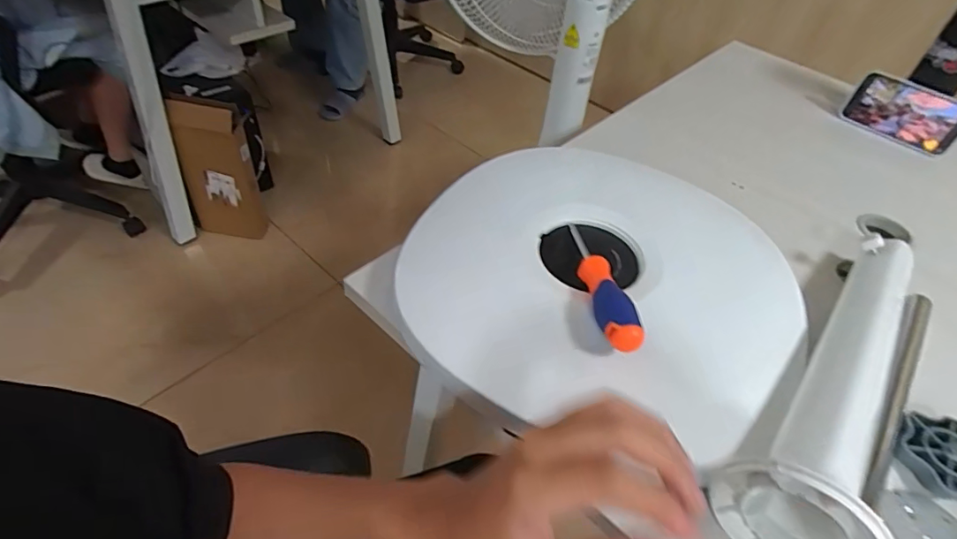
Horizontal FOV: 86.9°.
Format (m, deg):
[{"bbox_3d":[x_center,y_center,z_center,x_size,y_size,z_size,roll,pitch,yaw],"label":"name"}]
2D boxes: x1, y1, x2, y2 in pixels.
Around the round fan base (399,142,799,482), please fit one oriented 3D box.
[{"bbox_3d":[0.127,-0.005,0.508,0.369,0.047,0.376,3,47,-4],"label":"round fan base"}]

